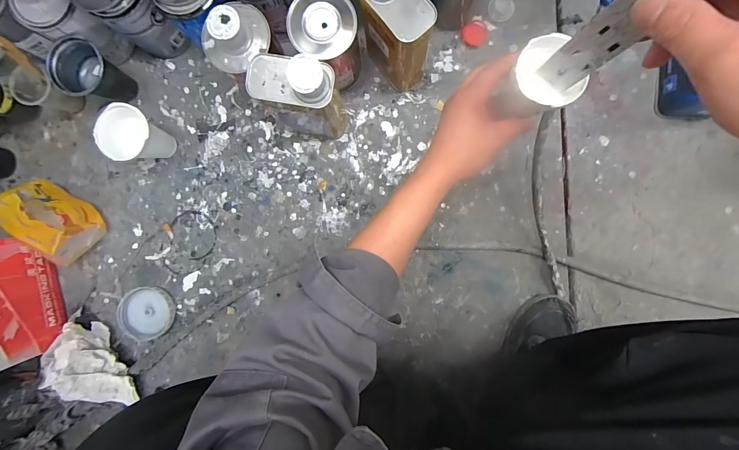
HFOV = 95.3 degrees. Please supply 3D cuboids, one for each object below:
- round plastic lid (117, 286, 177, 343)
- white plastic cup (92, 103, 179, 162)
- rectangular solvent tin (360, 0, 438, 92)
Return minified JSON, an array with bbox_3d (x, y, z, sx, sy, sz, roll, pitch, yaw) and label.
[{"bbox_3d":[-0.425,0.168,0.636,0.110,0.013,0.097,-20,90,3],"label":"round plastic lid"},{"bbox_3d":[-0.390,-0.148,0.585,0.083,0.119,0.089,19,92,2],"label":"white plastic cup"},{"bbox_3d":[0.041,-0.292,0.510,0.061,0.214,0.105,-40,89,3],"label":"rectangular solvent tin"}]

